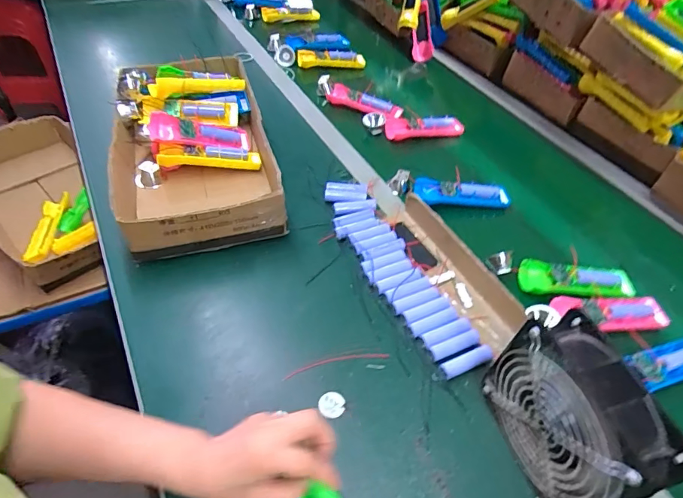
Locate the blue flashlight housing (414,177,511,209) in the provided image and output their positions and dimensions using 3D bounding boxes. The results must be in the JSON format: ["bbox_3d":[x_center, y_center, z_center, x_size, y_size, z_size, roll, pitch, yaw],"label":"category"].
[{"bbox_3d":[0.203,-0.094,0.718,0.163,0.035,0.051,6,48,1],"label":"blue flashlight housing"}]

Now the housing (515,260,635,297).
[{"bbox_3d":[0.330,0.042,0.605,0.165,0.025,0.051,1,48,-3],"label":"housing"}]

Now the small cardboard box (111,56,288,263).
[{"bbox_3d":[-0.253,-0.173,0.697,0.244,0.095,0.429,-12,50,-14],"label":"small cardboard box"}]

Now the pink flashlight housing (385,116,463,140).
[{"bbox_3d":[0.166,-0.240,0.860,0.166,0.032,0.053,-6,49,-9],"label":"pink flashlight housing"}]

